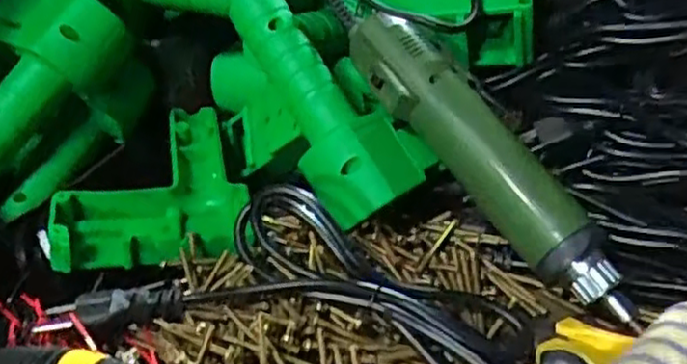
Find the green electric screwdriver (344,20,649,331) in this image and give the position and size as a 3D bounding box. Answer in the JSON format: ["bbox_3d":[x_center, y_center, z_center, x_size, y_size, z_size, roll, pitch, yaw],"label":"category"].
[{"bbox_3d":[0.078,-0.013,0.402,0.049,0.039,0.218,-25,65,-31],"label":"green electric screwdriver"}]

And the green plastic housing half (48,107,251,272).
[{"bbox_3d":[-0.120,0.004,0.475,0.109,0.041,0.144,-8,28,-3],"label":"green plastic housing half"}]

